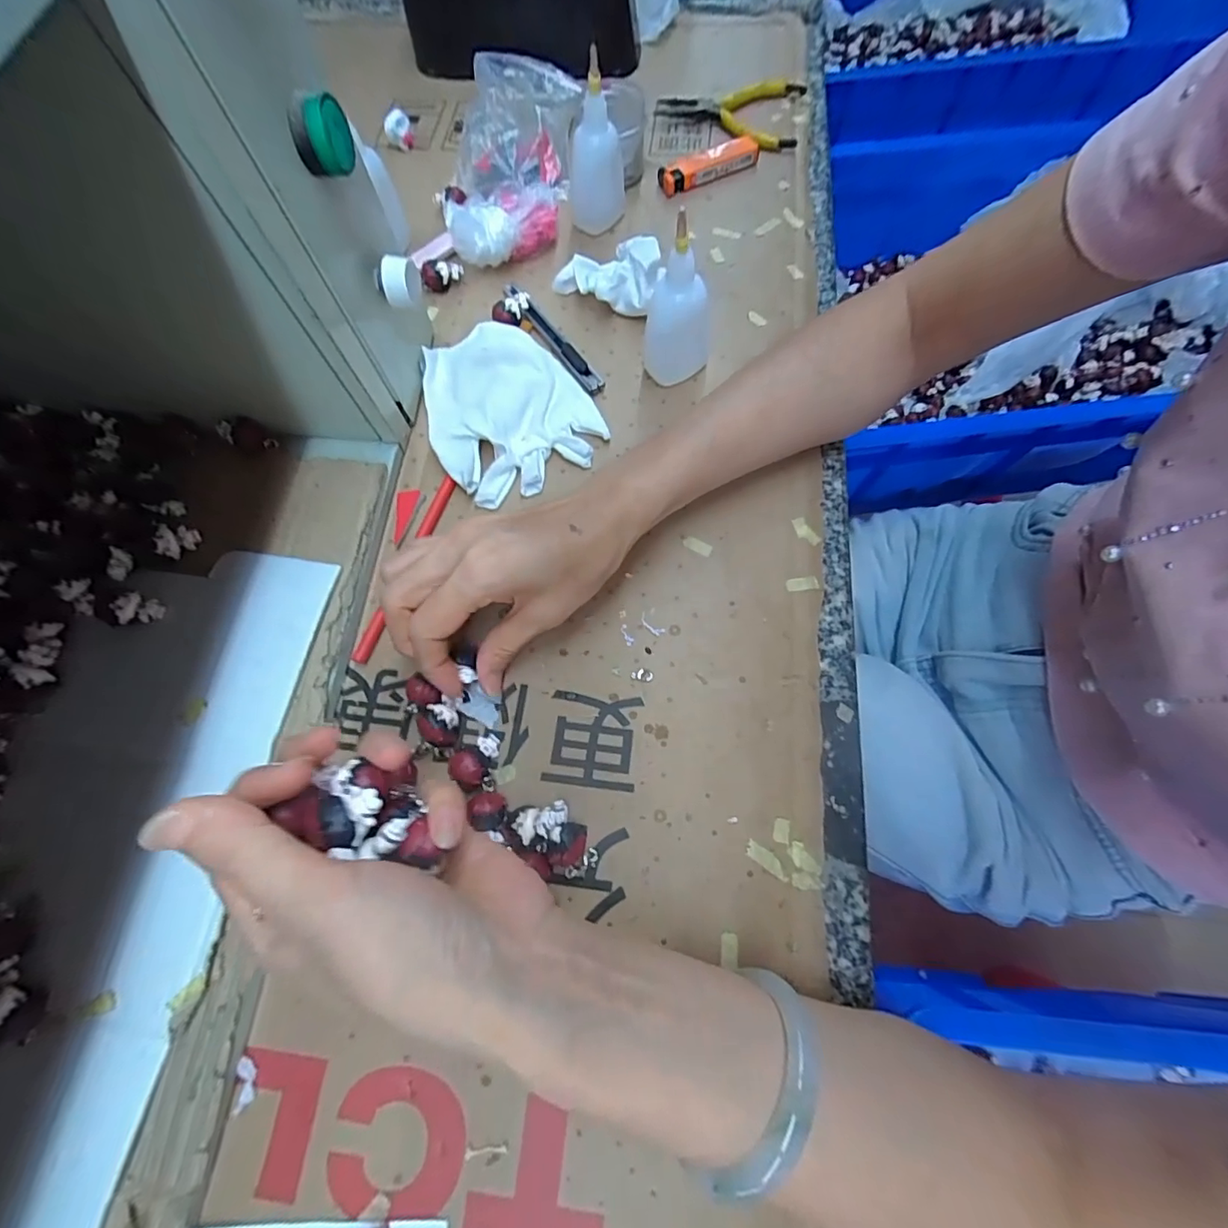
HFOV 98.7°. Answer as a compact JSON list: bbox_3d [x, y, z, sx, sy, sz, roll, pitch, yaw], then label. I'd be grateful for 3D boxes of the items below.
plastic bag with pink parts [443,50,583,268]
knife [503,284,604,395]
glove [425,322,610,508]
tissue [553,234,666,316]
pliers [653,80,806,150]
[{"bbox_3d":[-0.080,-0.365,0.418,0.096,0.035,0.222,5,70,0],"label":"plastic bag with pink parts"},{"bbox_3d":[-0.045,-0.200,0.368,0.014,0.006,0.124,-32,75,-13],"label":"knife"},{"bbox_3d":[-0.074,-0.141,0.346,0.102,0.011,0.132,-29,74,-12],"label":"glove"},{"bbox_3d":[-0.002,-0.241,0.368,0.078,0.040,0.045,21,71,5],"label":"tissue"},{"bbox_3d":[0.097,-0.416,0.442,0.121,0.019,0.088,7,70,0],"label":"pliers"}]

